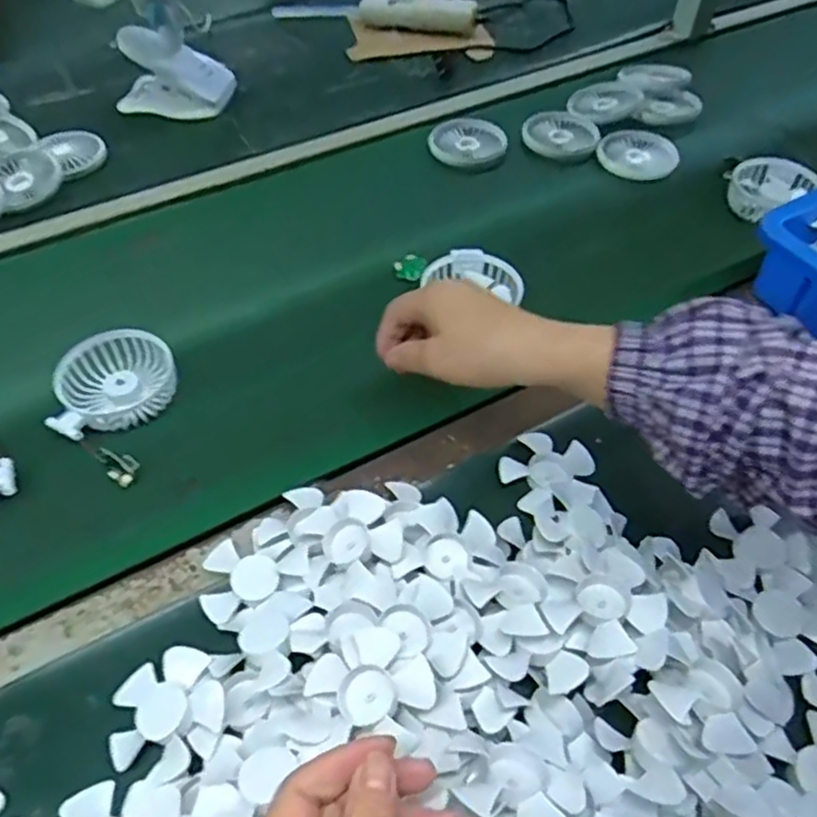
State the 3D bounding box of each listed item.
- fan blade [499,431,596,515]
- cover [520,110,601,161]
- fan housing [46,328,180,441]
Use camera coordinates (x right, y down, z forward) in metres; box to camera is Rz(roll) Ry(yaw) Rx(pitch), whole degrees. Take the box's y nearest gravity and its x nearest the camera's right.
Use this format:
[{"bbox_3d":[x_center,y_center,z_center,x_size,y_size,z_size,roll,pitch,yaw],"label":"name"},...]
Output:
[{"bbox_3d":[0.102,0.048,0.513,0.067,0.022,0.067,0,50,0],"label":"fan blade"},{"bbox_3d":[0.181,-0.325,0.822,0.078,0.016,0.081,-15,52,-12],"label":"cover"},{"bbox_3d":[-0.241,-0.022,0.563,0.100,0.029,0.080,-27,55,-21],"label":"fan housing"}]

